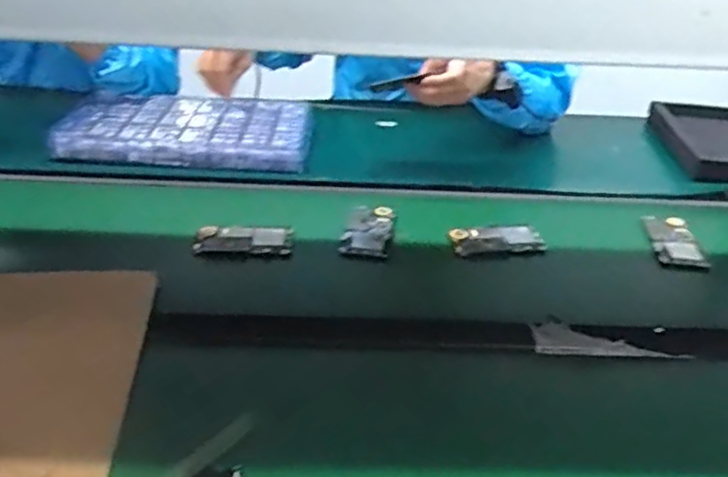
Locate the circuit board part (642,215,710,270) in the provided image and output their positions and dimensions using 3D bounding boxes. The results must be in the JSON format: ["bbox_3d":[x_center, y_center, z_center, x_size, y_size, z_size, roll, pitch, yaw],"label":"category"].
[{"bbox_3d":[0.436,-0.001,0.957,0.063,0.020,0.117,8,33,6],"label":"circuit board part"}]

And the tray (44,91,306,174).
[{"bbox_3d":[-0.304,-0.190,1.175,0.417,0.040,0.209,2,37,1],"label":"tray"}]

